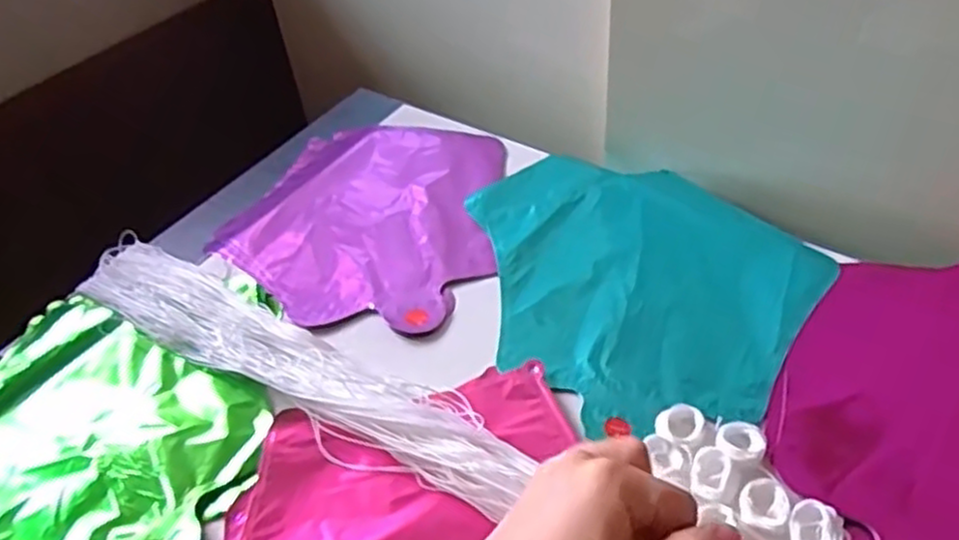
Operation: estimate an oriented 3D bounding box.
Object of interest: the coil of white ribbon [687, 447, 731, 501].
[{"bbox_3d":[0.124,0.109,0.403,0.020,0.008,0.029,21,51,25],"label":"coil of white ribbon"}]

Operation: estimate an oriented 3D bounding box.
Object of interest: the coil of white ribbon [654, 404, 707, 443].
[{"bbox_3d":[0.114,0.088,0.427,0.024,0.006,0.026,-3,45,3],"label":"coil of white ribbon"}]

